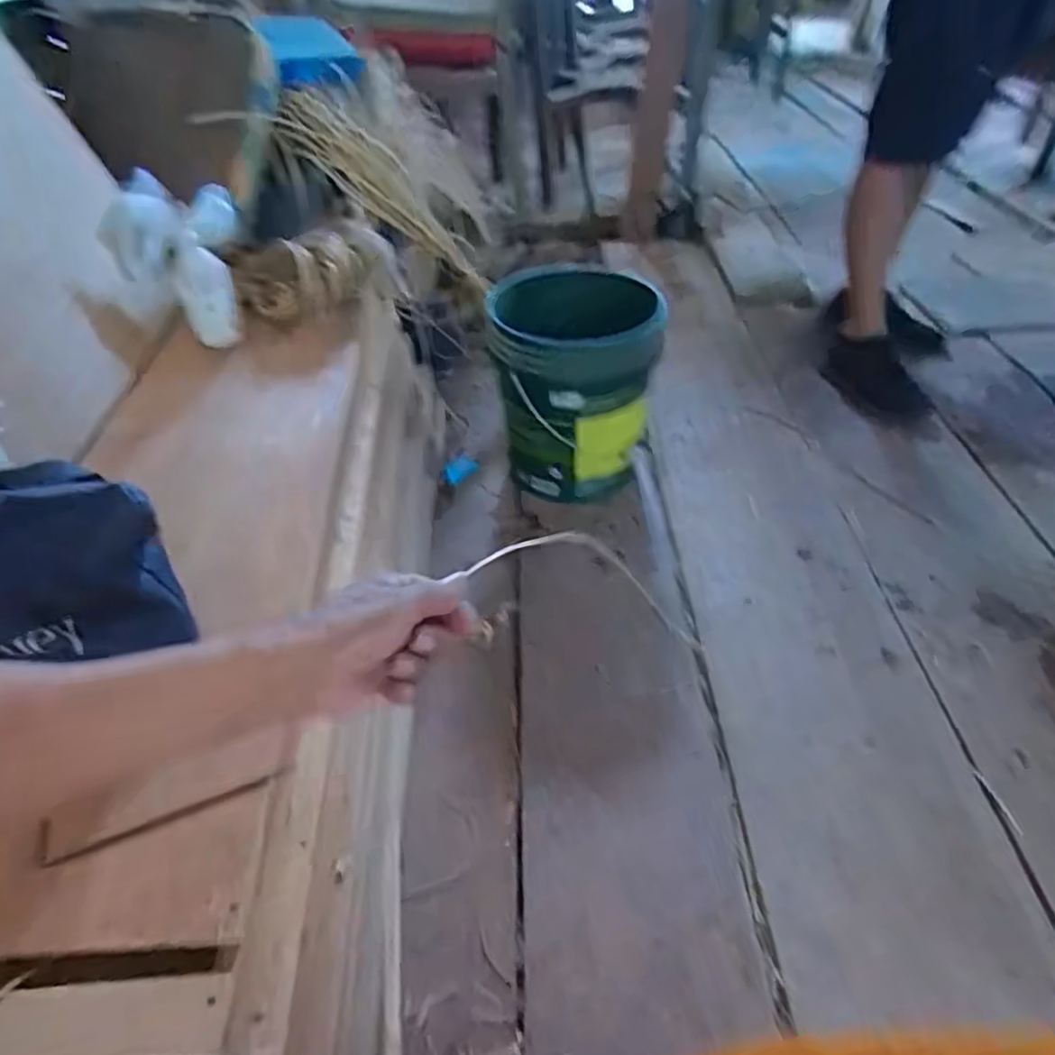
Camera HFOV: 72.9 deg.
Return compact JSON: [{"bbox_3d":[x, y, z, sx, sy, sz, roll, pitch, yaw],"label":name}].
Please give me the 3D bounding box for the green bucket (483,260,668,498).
[{"bbox_3d":[0.081,-0.248,1.276,0.278,0.324,0.262,6,43,6],"label":"green bucket"}]

